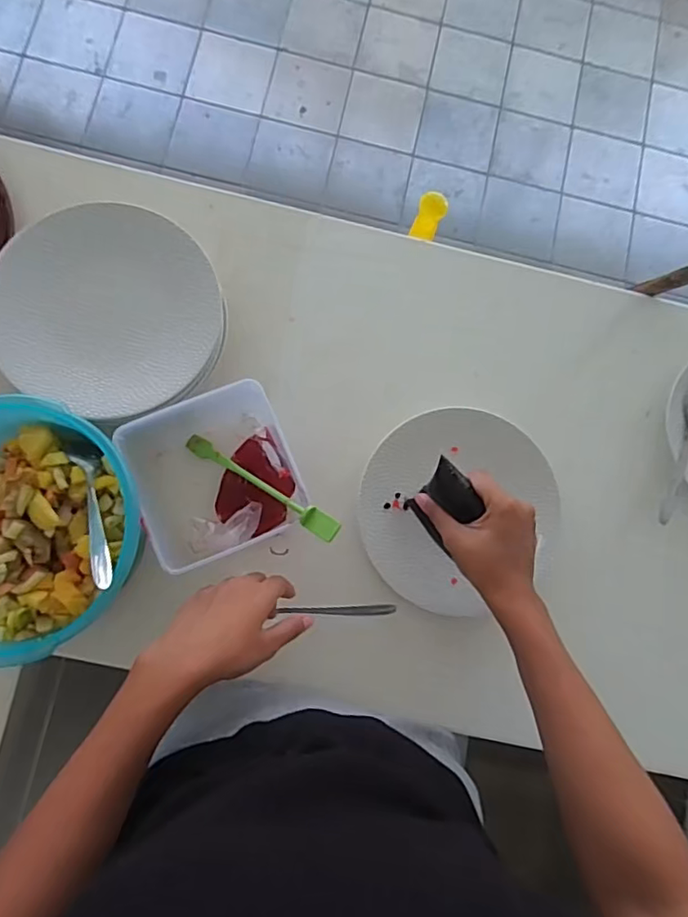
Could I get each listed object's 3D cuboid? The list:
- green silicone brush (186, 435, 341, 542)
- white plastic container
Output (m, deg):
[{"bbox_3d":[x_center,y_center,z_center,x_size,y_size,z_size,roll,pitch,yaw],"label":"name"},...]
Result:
[{"bbox_3d":[-0.082,0.021,0.516,0.198,0.021,0.018,28,79,36],"label":"green silicone brush"},{"bbox_3d":[-0.126,0.018,0.529,0.145,0.089,0.142,-21,85,-7],"label":"white plastic container"}]

